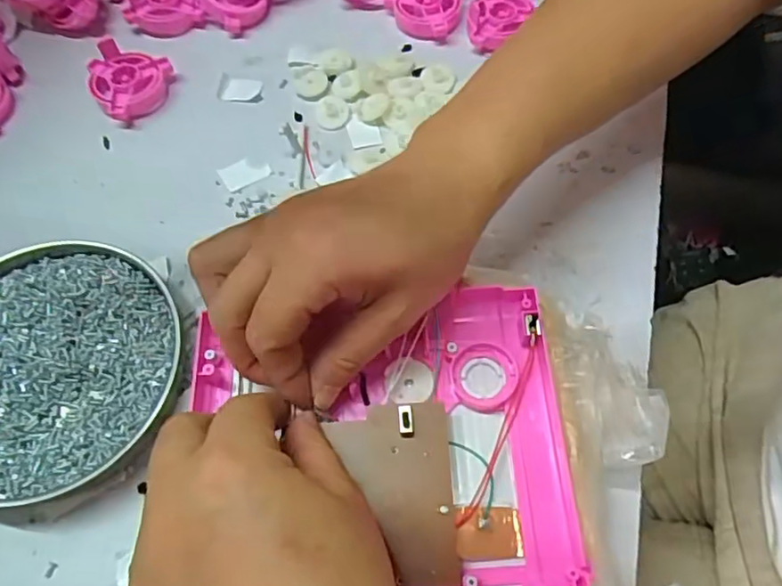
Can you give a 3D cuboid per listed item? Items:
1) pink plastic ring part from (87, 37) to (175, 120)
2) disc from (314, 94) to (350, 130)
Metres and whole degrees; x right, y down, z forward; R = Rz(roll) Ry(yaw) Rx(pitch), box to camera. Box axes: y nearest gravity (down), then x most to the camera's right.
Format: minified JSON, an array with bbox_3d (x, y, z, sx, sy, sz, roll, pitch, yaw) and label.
[{"bbox_3d":[-0.174,-0.144,0.409,0.052,0.027,0.050,0,63,1],"label":"pink plastic ring part"},{"bbox_3d":[-0.039,-0.122,0.405,0.022,0.007,0.025,-8,63,-3],"label":"disc"}]

